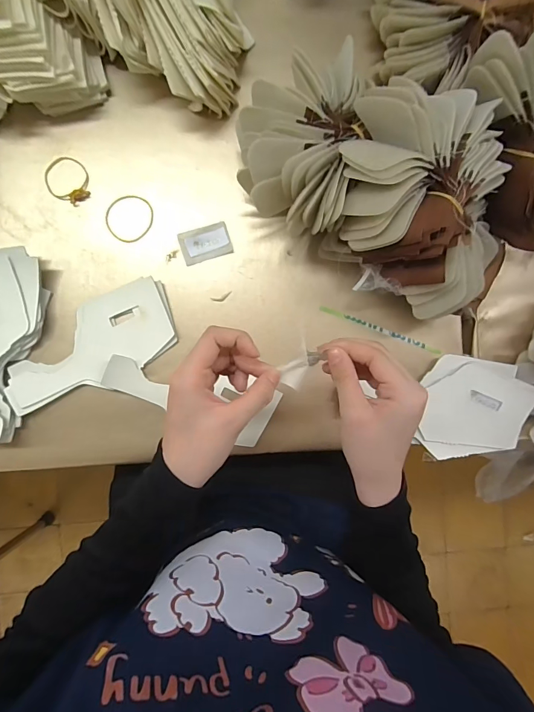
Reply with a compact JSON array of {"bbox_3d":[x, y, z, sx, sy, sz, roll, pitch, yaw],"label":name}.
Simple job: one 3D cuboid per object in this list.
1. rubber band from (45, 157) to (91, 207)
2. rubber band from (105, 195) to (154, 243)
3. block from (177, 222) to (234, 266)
[{"bbox_3d":[-0.213,-0.189,0.393,0.050,0.009,0.045,26,91,-5],"label":"rubber band"},{"bbox_3d":[-0.149,-0.150,0.396,0.052,0.004,0.048,0,93,-4],"label":"rubber band"},{"bbox_3d":[-0.067,-0.123,0.400,0.053,0.006,0.034,-18,94,-3],"label":"block"}]

